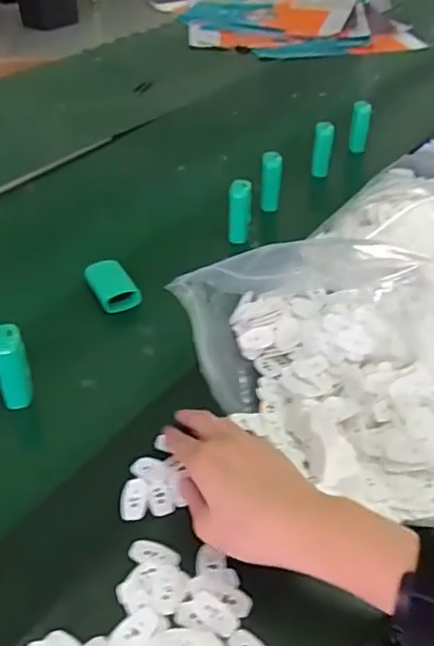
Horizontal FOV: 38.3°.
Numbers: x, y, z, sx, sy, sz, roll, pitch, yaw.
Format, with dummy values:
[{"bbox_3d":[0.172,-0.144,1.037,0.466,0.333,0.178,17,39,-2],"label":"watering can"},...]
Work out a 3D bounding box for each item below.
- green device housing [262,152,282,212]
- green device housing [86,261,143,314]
[{"bbox_3d":[0.068,-0.174,0.783,0.023,0.074,0.027,3,39,2],"label":"green device housing"},{"bbox_3d":[-0.108,-0.039,0.644,0.041,0.022,0.065,-18,43,-23],"label":"green device housing"}]

